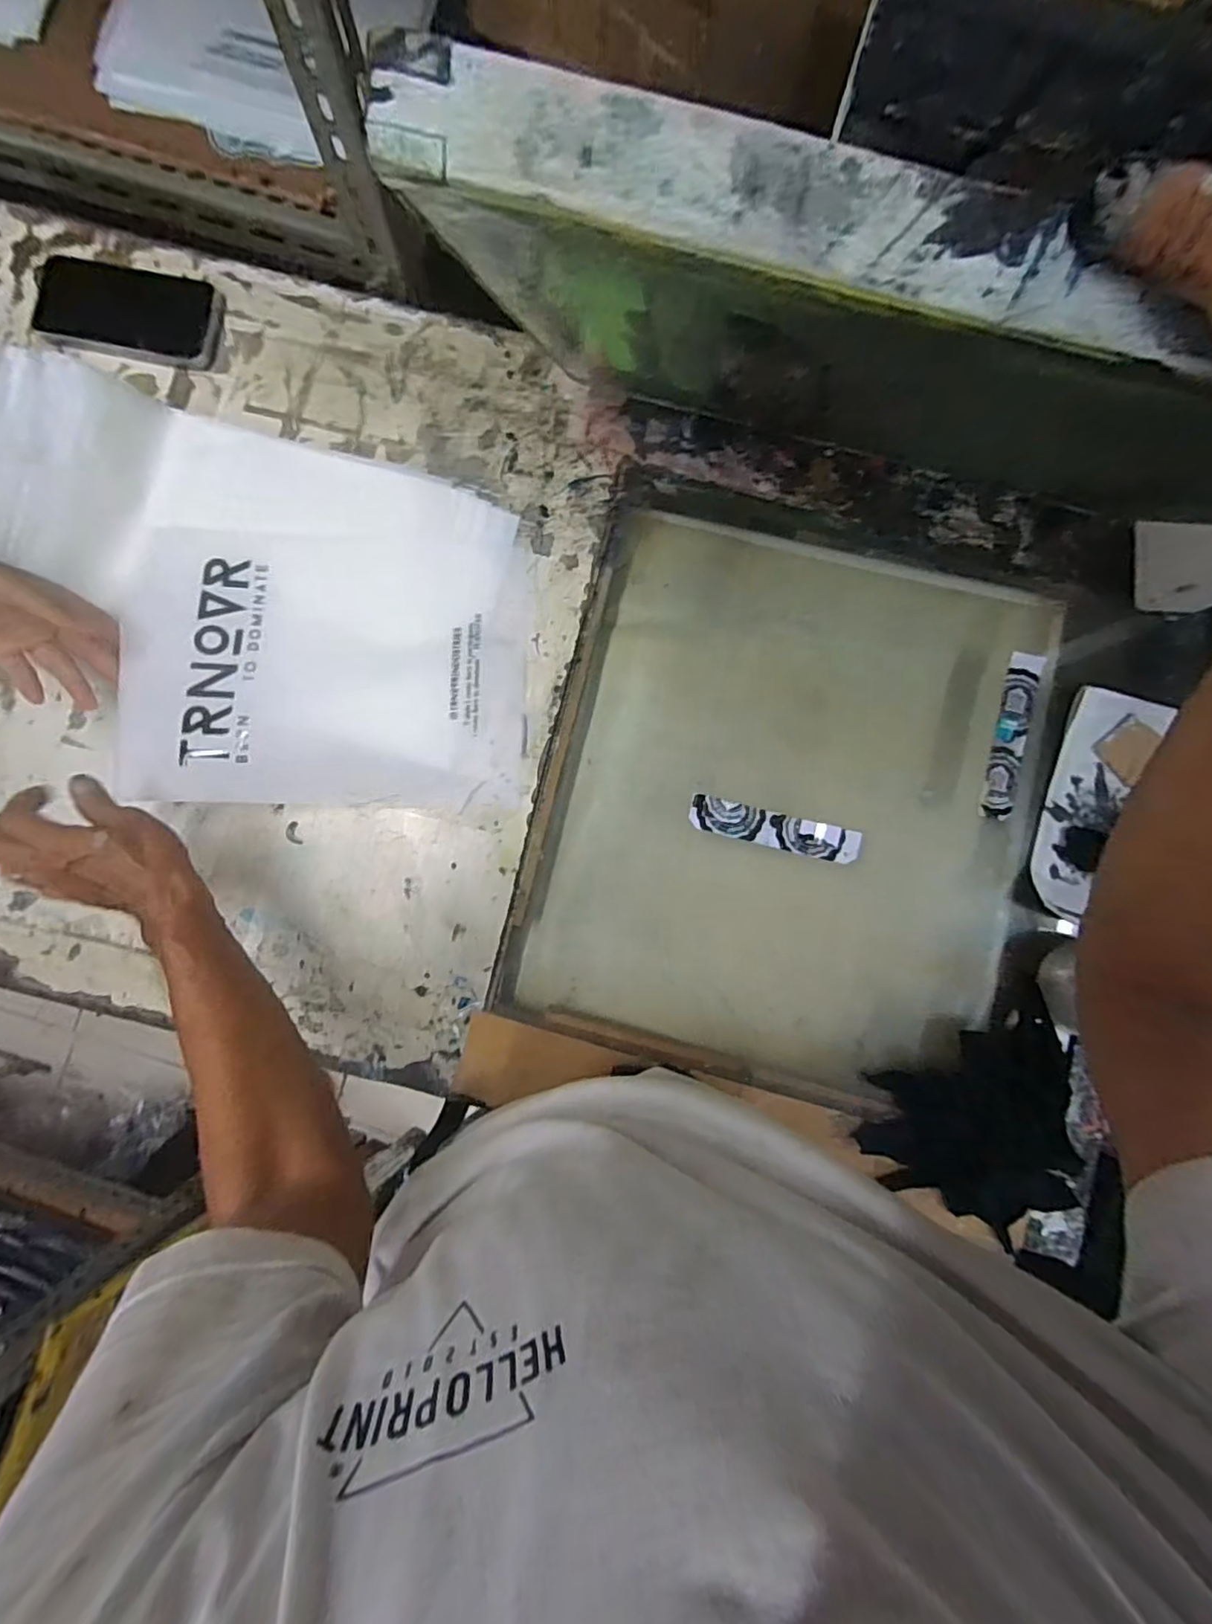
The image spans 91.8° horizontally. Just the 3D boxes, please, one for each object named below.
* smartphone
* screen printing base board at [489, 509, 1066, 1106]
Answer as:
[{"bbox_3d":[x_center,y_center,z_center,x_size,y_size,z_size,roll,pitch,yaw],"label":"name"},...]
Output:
[{"bbox_3d":[-0.451,-0.474,0.557,0.169,0.013,0.090,6,88,-1],"label":"smartphone"},{"bbox_3d":[0.179,-0.005,0.570,0.466,0.063,0.506,14,90,3],"label":"screen printing base board"}]

